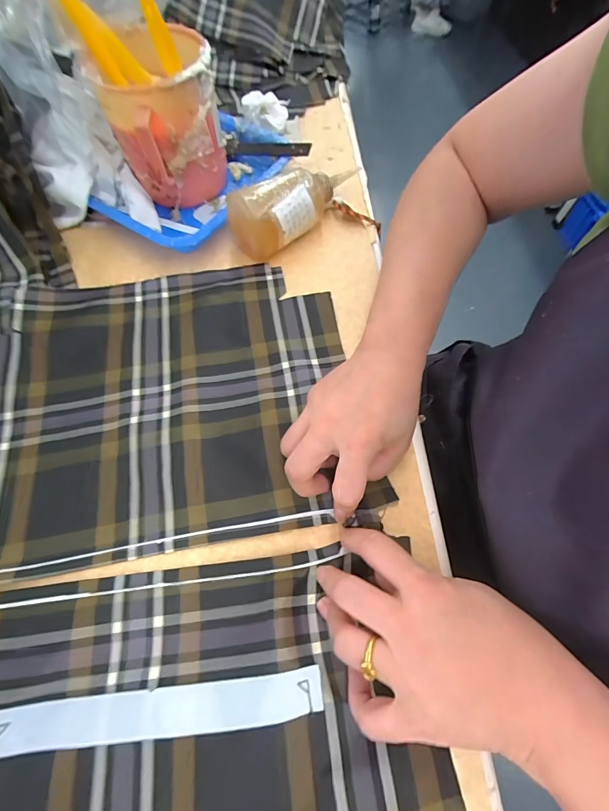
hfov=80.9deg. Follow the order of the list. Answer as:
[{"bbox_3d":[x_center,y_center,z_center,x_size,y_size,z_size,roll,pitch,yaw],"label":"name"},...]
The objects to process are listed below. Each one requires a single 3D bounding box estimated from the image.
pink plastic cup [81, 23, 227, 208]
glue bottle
[{"bbox_3d":[-0.149,-0.307,0.399,0.113,0.133,0.145,-19,65,-8],"label":"pink plastic cup"},{"bbox_3d":[-0.014,-0.224,0.390,0.066,0.064,0.147,37,70,18],"label":"glue bottle"}]

